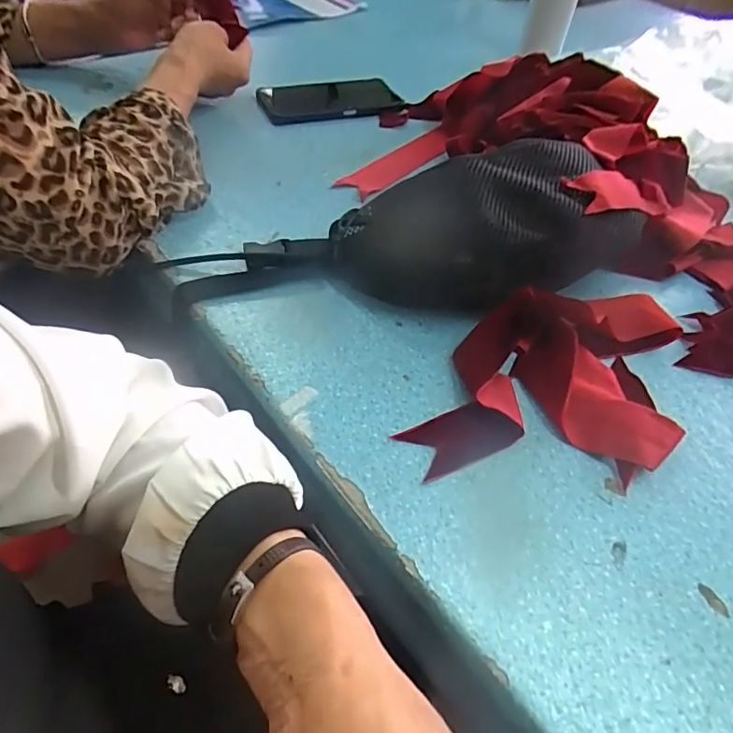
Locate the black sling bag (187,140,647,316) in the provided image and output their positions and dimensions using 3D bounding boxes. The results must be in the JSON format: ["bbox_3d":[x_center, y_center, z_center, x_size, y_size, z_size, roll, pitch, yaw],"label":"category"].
[{"bbox_3d":[0.092,-0.102,0.405,0.220,0.080,0.114,-9,53,-11],"label":"black sling bag"}]

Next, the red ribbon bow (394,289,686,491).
[{"bbox_3d":[0.138,0.005,0.356,0.149,0.036,0.220,27,55,16],"label":"red ribbon bow"}]

